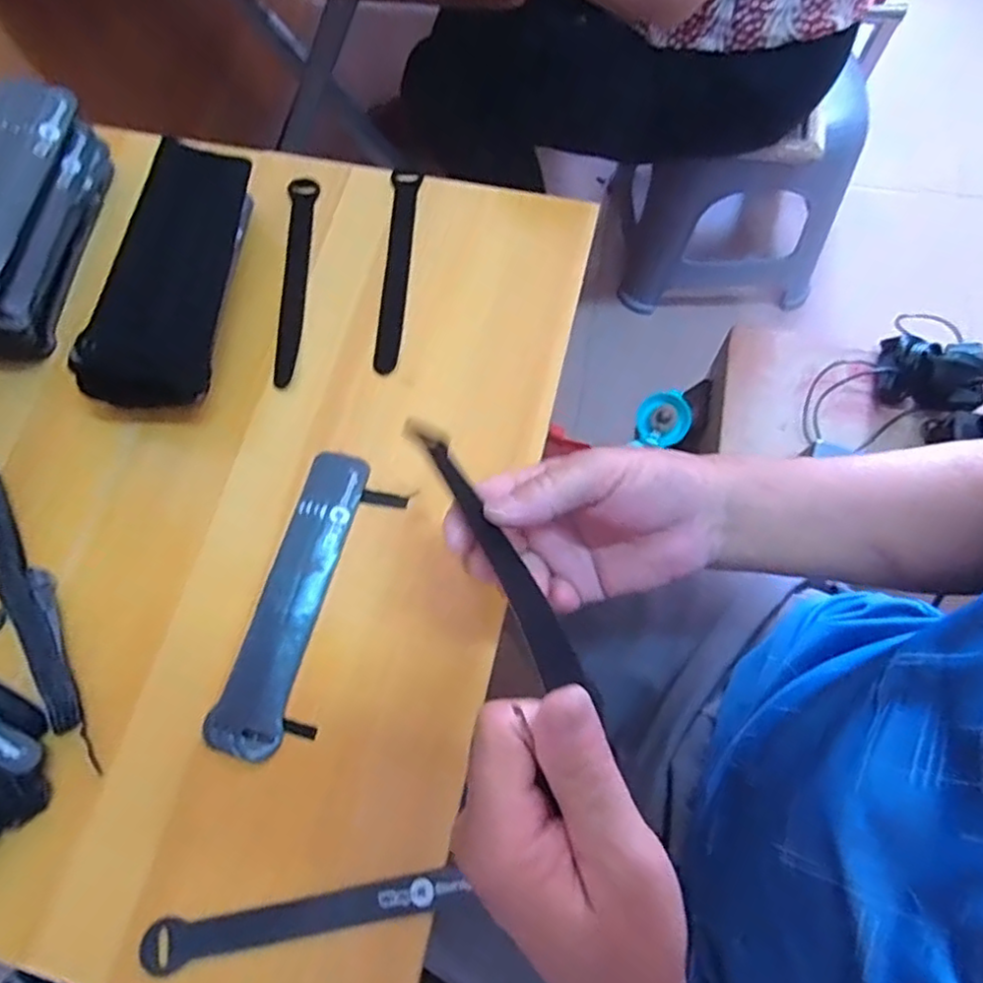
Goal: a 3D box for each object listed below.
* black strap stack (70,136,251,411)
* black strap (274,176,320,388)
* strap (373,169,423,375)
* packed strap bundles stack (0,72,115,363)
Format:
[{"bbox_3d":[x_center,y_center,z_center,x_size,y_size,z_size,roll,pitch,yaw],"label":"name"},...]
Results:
[{"bbox_3d":[-0.233,-0.161,0.483,0.064,0.074,0.209,8,70,5],"label":"black strap stack"},{"bbox_3d":[-0.156,-0.171,0.518,0.021,0.004,0.191,1,71,-8],"label":"black strap"},{"bbox_3d":[-0.075,-0.180,0.523,0.022,0.007,0.193,0,70,2],"label":"strap"},{"bbox_3d":[-0.357,-0.206,0.491,0.072,0.088,0.203,5,70,4],"label":"packed strap bundles stack"}]

